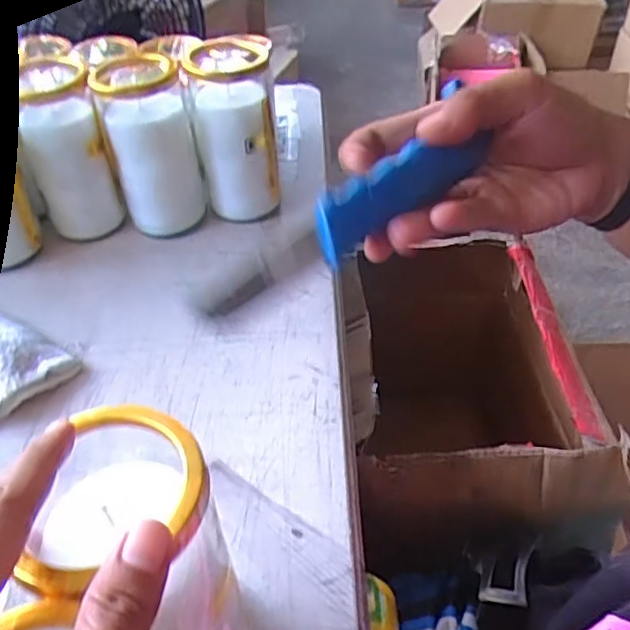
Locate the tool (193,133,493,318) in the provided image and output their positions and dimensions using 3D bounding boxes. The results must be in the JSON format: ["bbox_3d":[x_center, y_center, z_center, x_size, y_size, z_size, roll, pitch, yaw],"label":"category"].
[{"bbox_3d":[0.017,-0.045,0.271,0.155,0.022,0.023,-35,54,-23],"label":"tool"}]

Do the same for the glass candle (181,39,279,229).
[{"bbox_3d":[-0.072,-0.163,0.560,0.071,0.139,0.086,-6,42,-7],"label":"glass candle"}]

